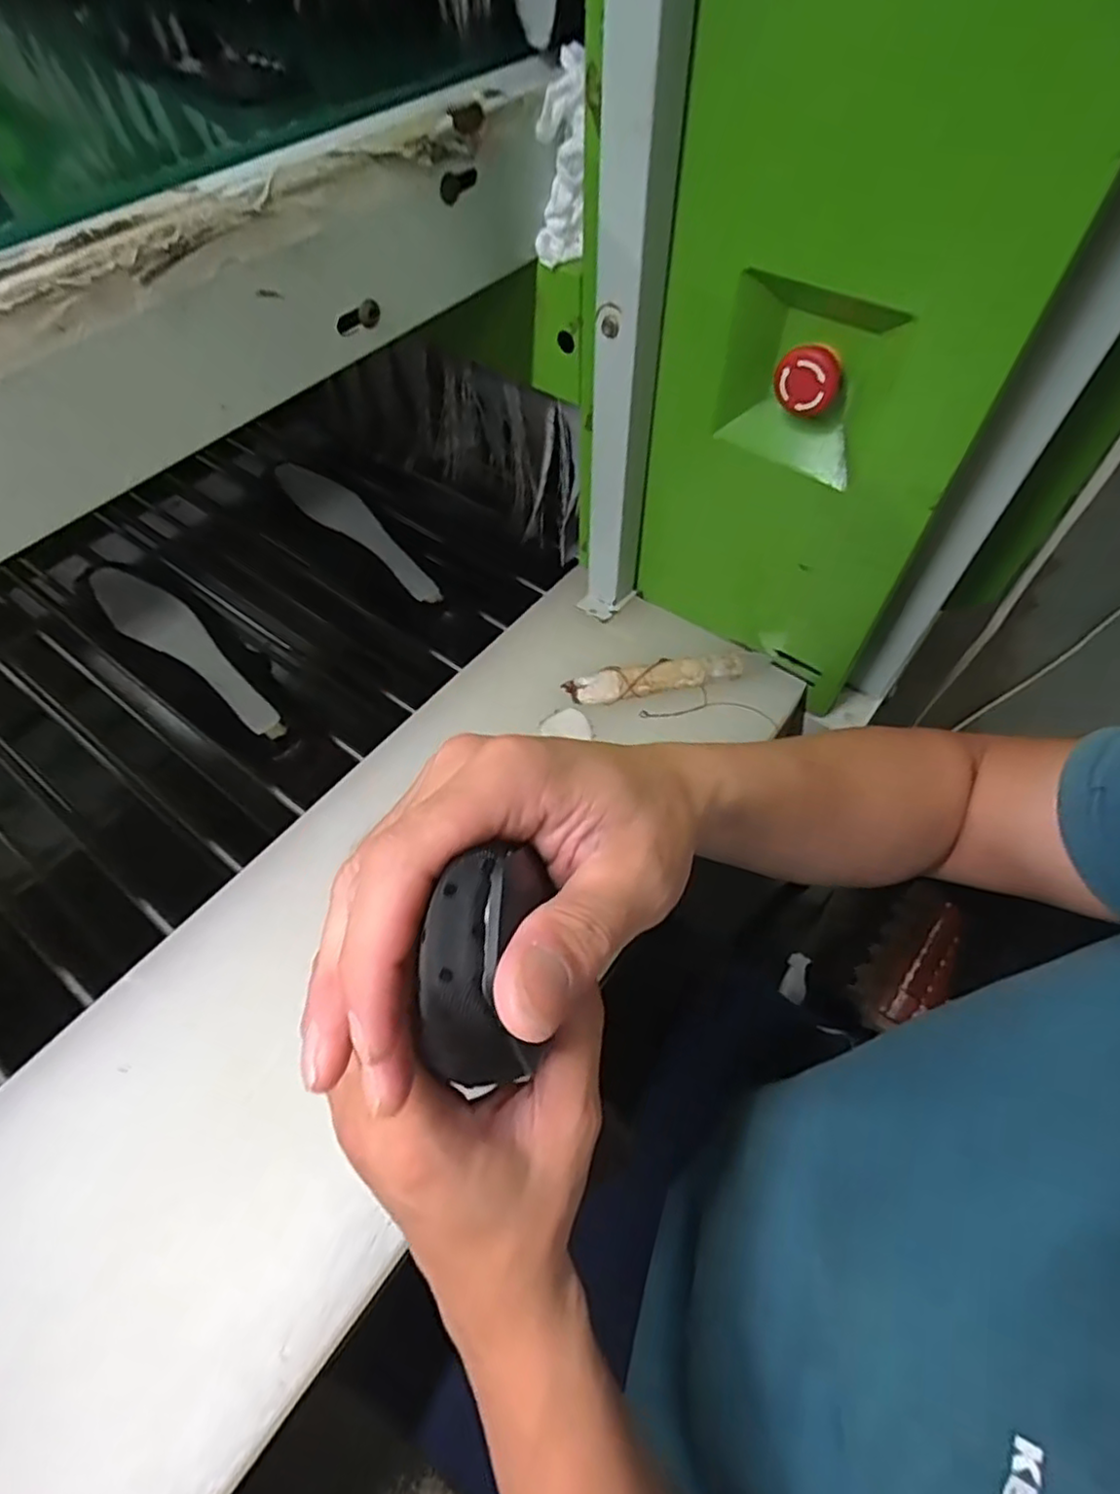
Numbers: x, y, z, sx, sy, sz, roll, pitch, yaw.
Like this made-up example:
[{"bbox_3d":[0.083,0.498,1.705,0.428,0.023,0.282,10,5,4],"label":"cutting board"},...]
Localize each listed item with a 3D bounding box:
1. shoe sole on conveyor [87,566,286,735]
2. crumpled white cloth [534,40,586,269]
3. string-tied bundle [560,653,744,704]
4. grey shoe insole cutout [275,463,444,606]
[{"bbox_3d":[-0.315,-0.082,0.570,0.209,0.009,0.048,40,64,4],"label":"shoe sole on conveyor"},{"bbox_3d":[0.000,-0.352,0.403,0.029,0.093,0.042,0,57,1],"label":"crumpled white cloth"},{"bbox_3d":[0.078,-0.057,0.544,0.144,0.017,0.030,-11,58,-7],"label":"string-tied bundle"},{"bbox_3d":[-0.193,-0.213,0.653,0.209,0.011,0.045,40,65,8],"label":"grey shoe insole cutout"}]

